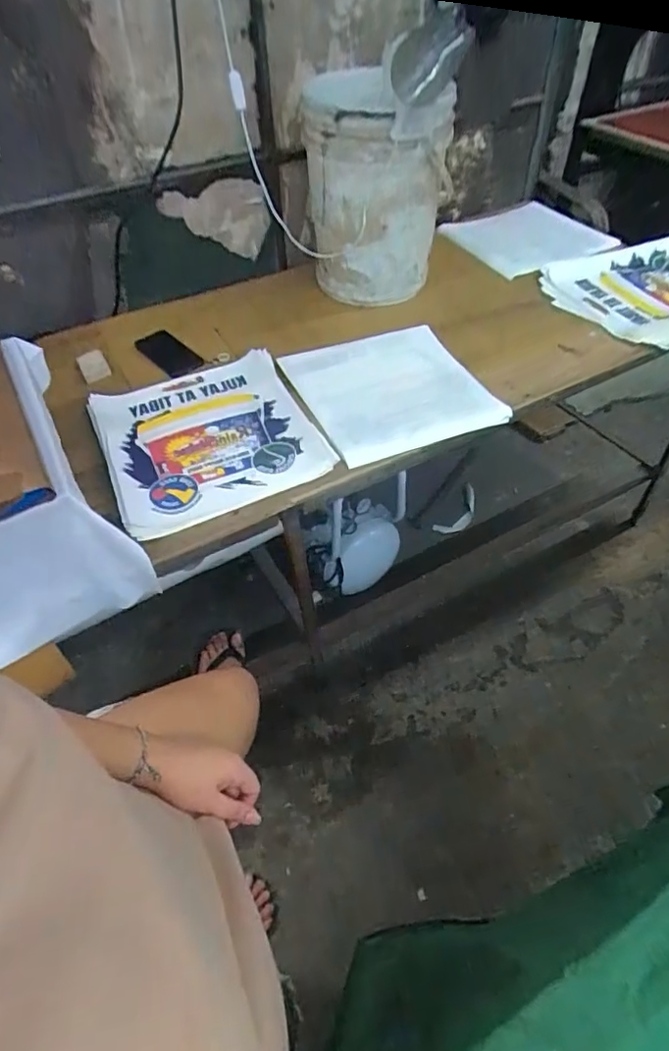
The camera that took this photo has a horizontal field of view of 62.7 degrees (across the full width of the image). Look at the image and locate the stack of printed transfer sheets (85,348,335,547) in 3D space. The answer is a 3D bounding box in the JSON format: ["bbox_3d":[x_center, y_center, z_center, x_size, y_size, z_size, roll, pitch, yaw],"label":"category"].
[{"bbox_3d":[-0.222,-0.155,0.946,0.336,0.026,0.356,-22,58,-14],"label":"stack of printed transfer sheets"}]

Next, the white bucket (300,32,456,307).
[{"bbox_3d":[0.053,-0.692,1.140,0.311,0.405,0.301,24,57,14],"label":"white bucket"}]

